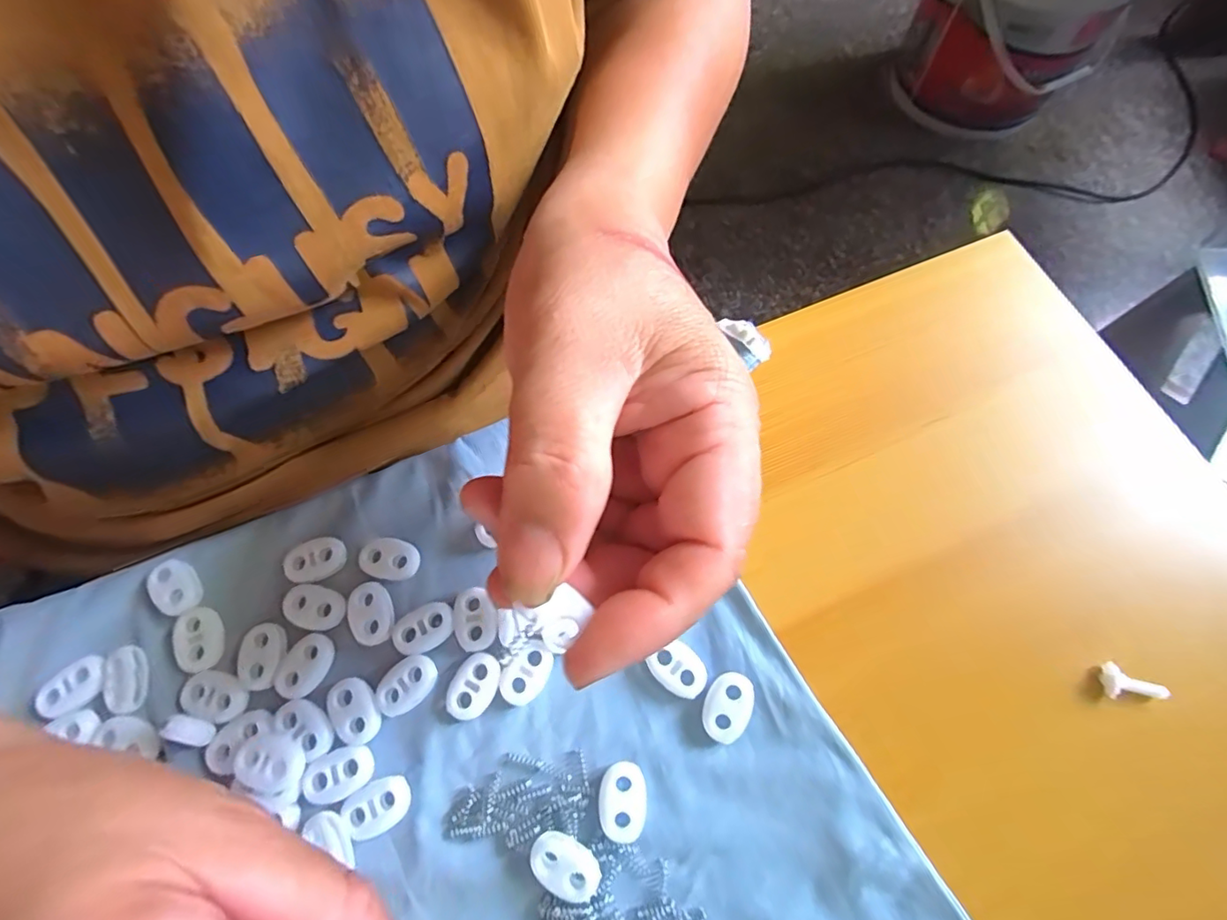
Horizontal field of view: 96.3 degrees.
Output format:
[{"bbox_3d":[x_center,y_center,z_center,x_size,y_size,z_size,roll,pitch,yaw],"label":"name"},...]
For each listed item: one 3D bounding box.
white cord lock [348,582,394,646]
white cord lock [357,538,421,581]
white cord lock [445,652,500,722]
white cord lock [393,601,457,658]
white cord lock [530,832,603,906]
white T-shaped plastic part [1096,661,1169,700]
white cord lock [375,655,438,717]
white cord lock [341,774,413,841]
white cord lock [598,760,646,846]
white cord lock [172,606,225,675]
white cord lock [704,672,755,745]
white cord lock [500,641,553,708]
[{"bbox_3d":[-0.088,0.055,0.198,0.016,0.004,0.022,-20,71,-7],"label":"white cord lock"},{"bbox_3d":[-0.084,0.038,0.207,0.022,0.005,0.014,5,70,2],"label":"white cord lock"},{"bbox_3d":[-0.049,0.079,0.191,0.015,0.004,0.022,31,73,11],"label":"white cord lock"},{"bbox_3d":[-0.068,0.060,0.196,0.022,0.004,0.015,-27,72,-9],"label":"white cord lock"},{"bbox_3d":[-0.015,0.127,0.171,0.022,0.008,0.015,29,73,10],"label":"white cord lock"},{"bbox_3d":[0.179,0.077,0.188,0.019,0.008,0.011,13,71,18],"label":"white T-shaped plastic part"},{"bbox_3d":[-0.072,0.078,0.190,0.015,0.004,0.021,43,76,14],"label":"white cord lock"},{"bbox_3d":[-0.076,0.112,0.178,0.019,0.007,0.014,-24,72,-8],"label":"white cord lock"},{"bbox_3d":[0.003,0.112,0.180,0.015,0.004,0.023,-2,70,0],"label":"white cord lock"},{"bbox_3d":[-0.149,0.064,0.196,0.015,0.004,0.023,-26,72,-9],"label":"white cord lock"},{"bbox_3d":[0.039,0.085,0.188,0.015,0.004,0.023,21,71,8],"label":"white cord lock"},{"bbox_3d":[-0.030,0.075,0.193,0.014,0.004,0.022,39,75,13],"label":"white cord lock"}]

